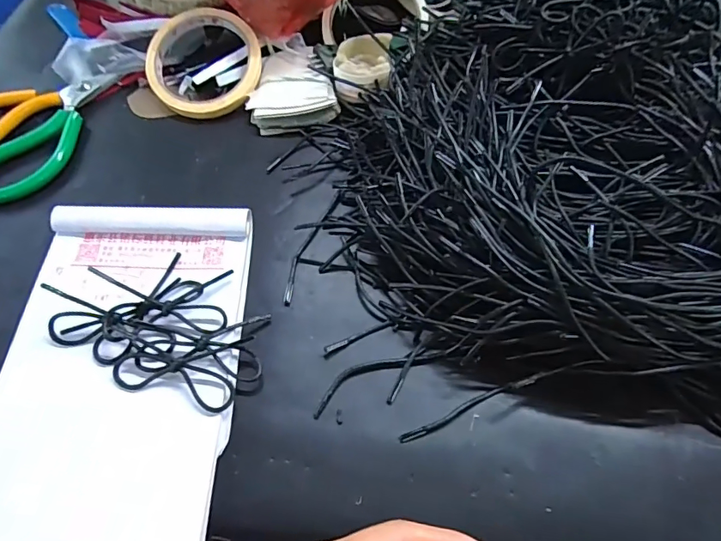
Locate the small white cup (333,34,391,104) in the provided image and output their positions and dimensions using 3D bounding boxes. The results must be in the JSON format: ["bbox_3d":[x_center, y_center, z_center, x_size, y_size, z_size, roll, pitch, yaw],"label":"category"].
[{"bbox_3d":[0.001,-0.164,0.388,0.043,0.026,0.053,0,61,-2],"label":"small white cup"}]

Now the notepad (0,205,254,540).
[{"bbox_3d":[-0.141,0.056,0.283,0.129,0.024,0.213,2,61,-1],"label":"notepad"}]

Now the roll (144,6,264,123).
[{"bbox_3d":[-0.129,-0.172,0.395,0.093,0.014,0.093,0,82,0],"label":"roll"}]

